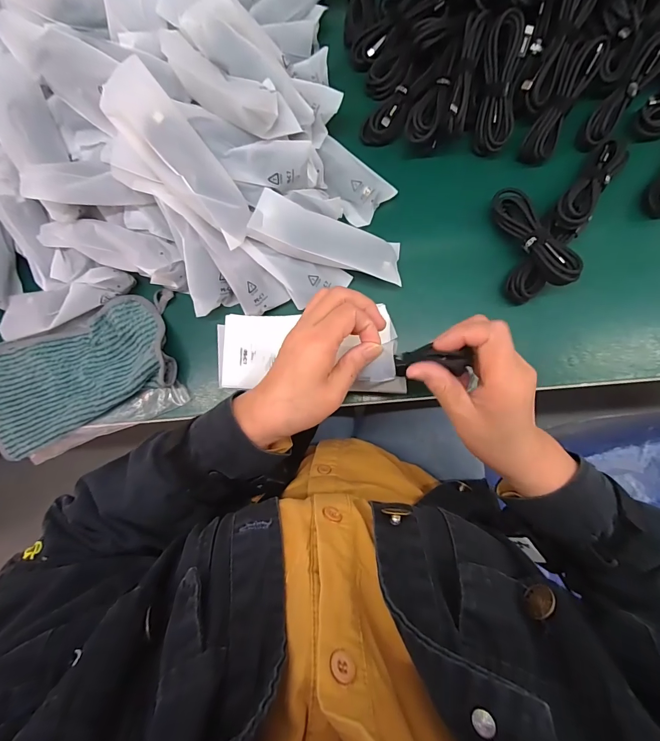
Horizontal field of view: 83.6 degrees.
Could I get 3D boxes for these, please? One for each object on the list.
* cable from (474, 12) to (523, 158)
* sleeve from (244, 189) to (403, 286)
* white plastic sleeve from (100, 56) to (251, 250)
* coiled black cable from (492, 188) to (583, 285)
[{"bbox_3d":[0.168,-0.283,0.369,0.034,0.019,0.113,2,110,4],"label":"cable"},{"bbox_3d":[-0.001,-0.129,0.371,0.152,0.023,0.050,16,90,-12],"label":"sleeve"},{"bbox_3d":[-0.127,-0.181,0.323,0.049,0.022,0.150,-40,109,2],"label":"white plastic sleeve"},{"bbox_3d":[0.199,-0.129,0.360,0.029,0.022,0.112,-28,70,3],"label":"coiled black cable"}]

